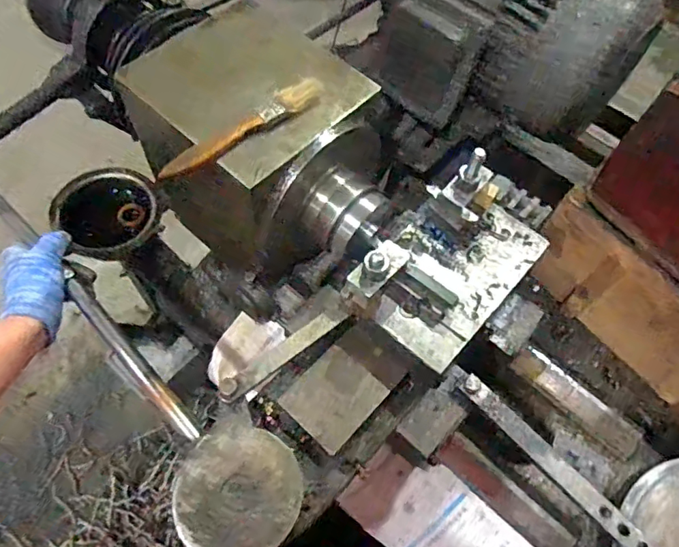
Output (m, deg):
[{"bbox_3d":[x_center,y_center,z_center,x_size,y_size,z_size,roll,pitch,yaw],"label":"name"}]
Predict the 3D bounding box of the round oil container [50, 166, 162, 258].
[{"bbox_3d":[-0.295,-0.074,0.675,0.124,0.065,0.117,2,62,-3],"label":"round oil container"}]

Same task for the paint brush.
[{"bbox_3d":[-0.074,-0.115,0.409,0.151,0.014,0.018,-38,70,-21],"label":"paint brush"}]

